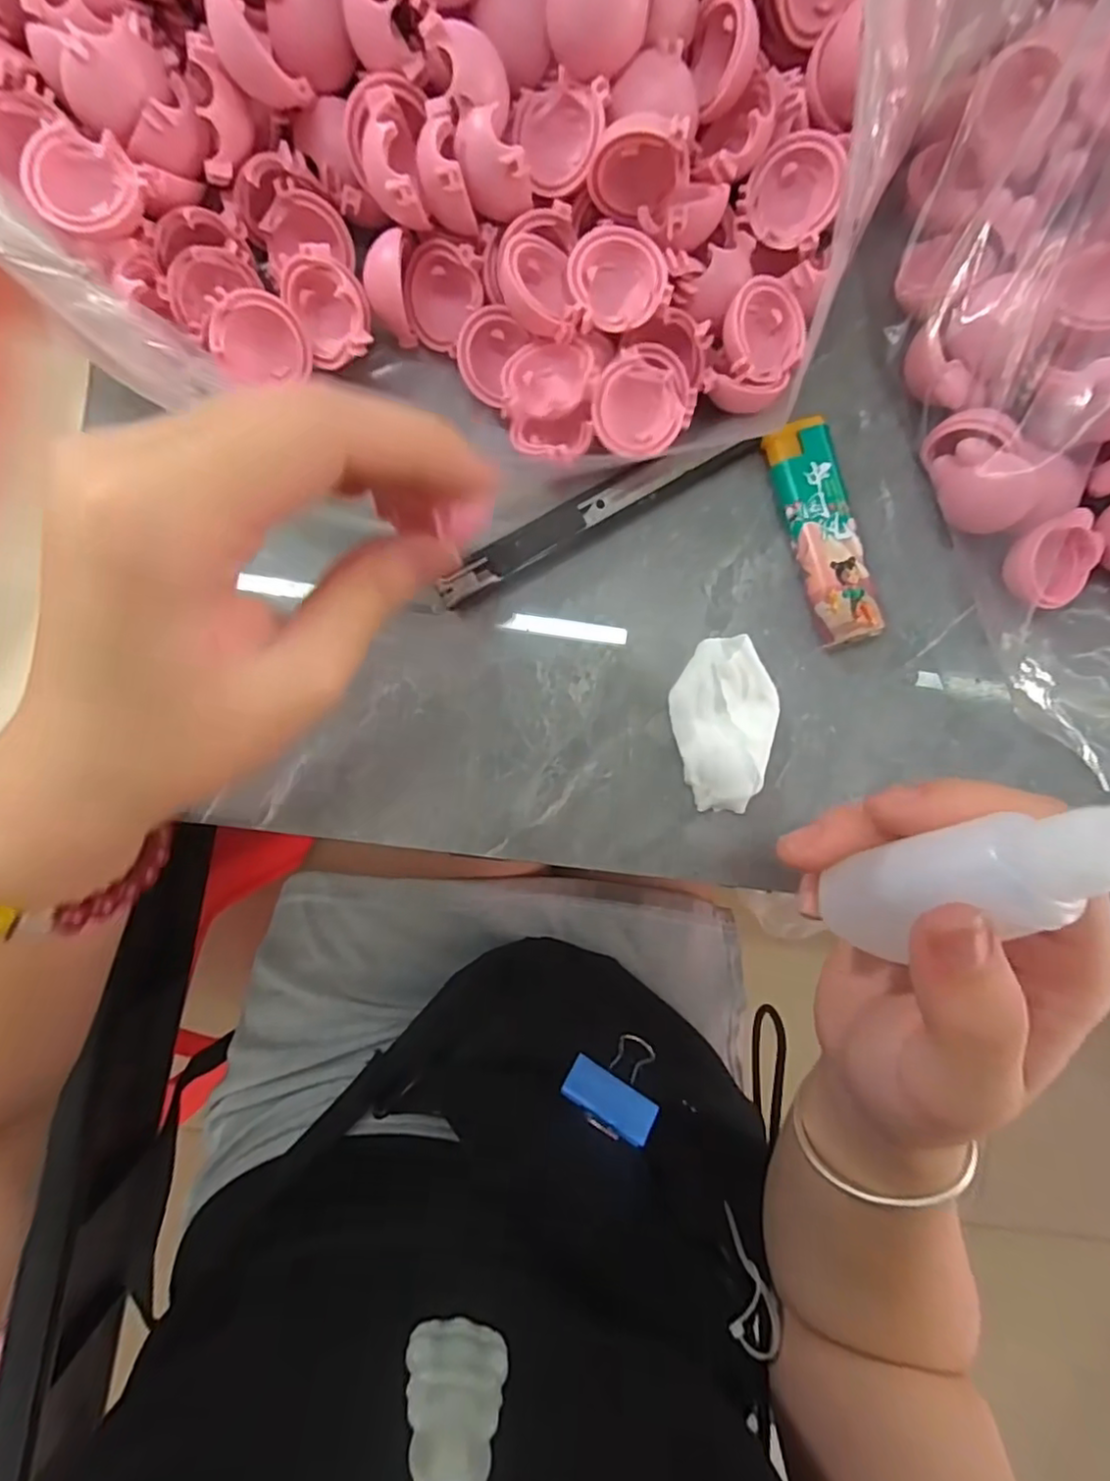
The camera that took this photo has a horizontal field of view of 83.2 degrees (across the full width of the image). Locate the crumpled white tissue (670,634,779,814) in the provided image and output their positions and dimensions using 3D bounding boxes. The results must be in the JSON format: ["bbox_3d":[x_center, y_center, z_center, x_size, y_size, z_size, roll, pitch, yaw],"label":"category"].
[{"bbox_3d":[0.060,-0.006,0.222,0.037,0.011,0.059,-3,90,-4],"label":"crumpled white tissue"}]

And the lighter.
[{"bbox_3d":[0.095,-0.073,0.220,0.023,0.009,0.078,-18,92,-4],"label":"lighter"}]

